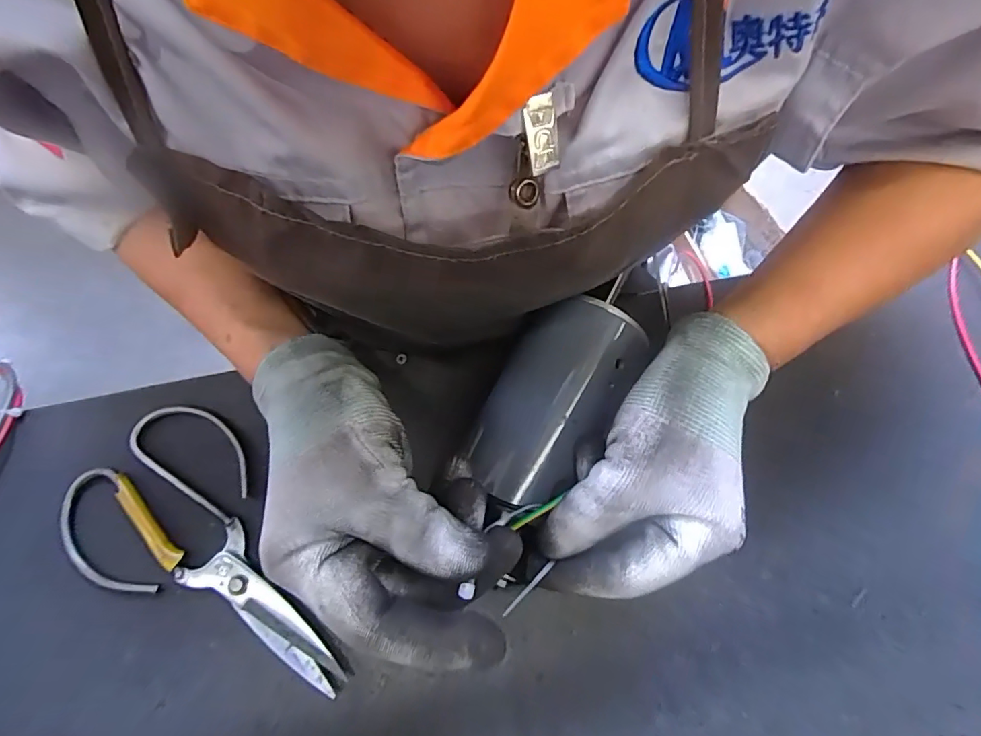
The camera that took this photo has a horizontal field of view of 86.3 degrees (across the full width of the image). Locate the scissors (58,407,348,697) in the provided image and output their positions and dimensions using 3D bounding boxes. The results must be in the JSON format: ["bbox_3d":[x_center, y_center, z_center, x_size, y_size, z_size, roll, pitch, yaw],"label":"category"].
[{"bbox_3d":[-0.181,0.123,0.314,0.110,0.015,0.197,-33,75,-12],"label":"scissors"}]

